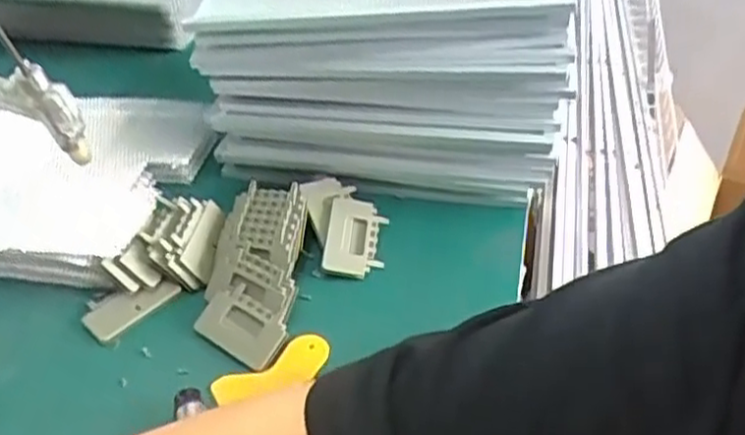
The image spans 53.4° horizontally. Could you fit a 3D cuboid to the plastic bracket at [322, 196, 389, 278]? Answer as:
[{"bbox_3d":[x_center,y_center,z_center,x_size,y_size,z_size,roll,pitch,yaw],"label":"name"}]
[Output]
[{"bbox_3d":[-0.018,0.020,0.737,0.057,0.008,0.090,5,53,2],"label":"plastic bracket"}]

